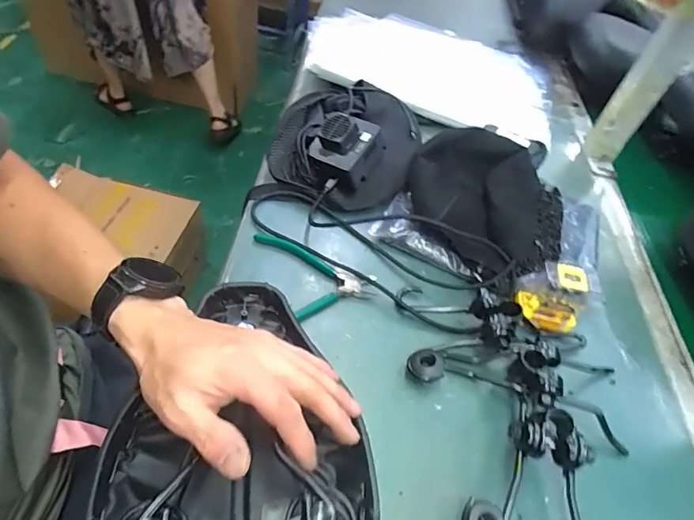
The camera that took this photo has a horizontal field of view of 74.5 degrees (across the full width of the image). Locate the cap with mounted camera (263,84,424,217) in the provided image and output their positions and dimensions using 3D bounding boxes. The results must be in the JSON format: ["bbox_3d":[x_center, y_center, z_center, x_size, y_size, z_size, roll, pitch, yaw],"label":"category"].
[{"bbox_3d":[0.004,-0.173,0.633,0.180,0.071,0.221,18,49,6],"label":"cap with mounted camera"}]

